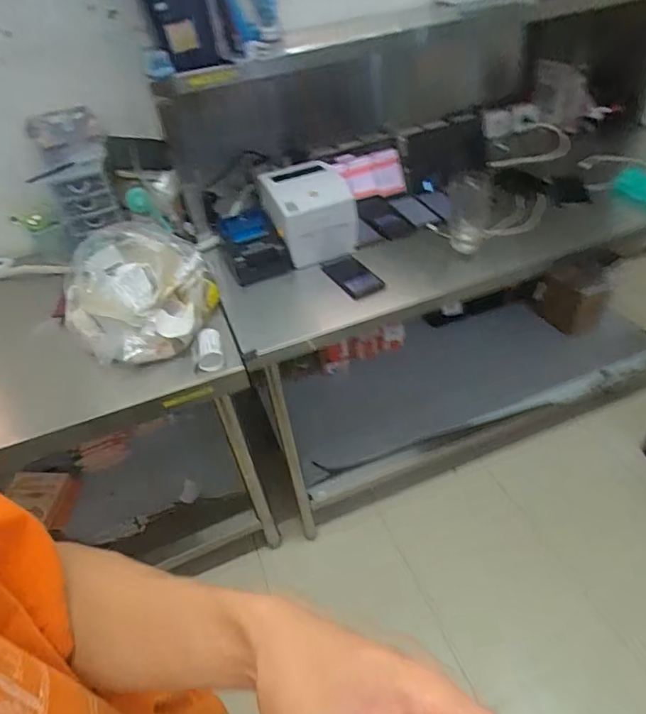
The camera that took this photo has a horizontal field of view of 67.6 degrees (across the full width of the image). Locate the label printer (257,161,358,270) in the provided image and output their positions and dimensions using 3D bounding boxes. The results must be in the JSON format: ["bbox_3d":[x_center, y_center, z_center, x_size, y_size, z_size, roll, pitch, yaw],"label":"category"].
[{"bbox_3d":[-0.034,-0.347,1.189,0.199,0.186,0.199,-12,42,-5],"label":"label printer"}]

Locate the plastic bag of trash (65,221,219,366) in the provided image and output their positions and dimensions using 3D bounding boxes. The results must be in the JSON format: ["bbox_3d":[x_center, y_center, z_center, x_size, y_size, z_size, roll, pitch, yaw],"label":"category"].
[{"bbox_3d":[-0.382,-0.140,1.022,0.302,0.177,0.301,-22,44,-16],"label":"plastic bag of trash"}]

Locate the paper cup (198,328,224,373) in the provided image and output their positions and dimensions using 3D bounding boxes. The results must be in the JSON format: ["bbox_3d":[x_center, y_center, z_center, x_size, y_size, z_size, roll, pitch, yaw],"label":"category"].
[{"bbox_3d":[-0.226,-0.011,0.966,0.054,0.051,0.087,-15,42,-8],"label":"paper cup"}]

